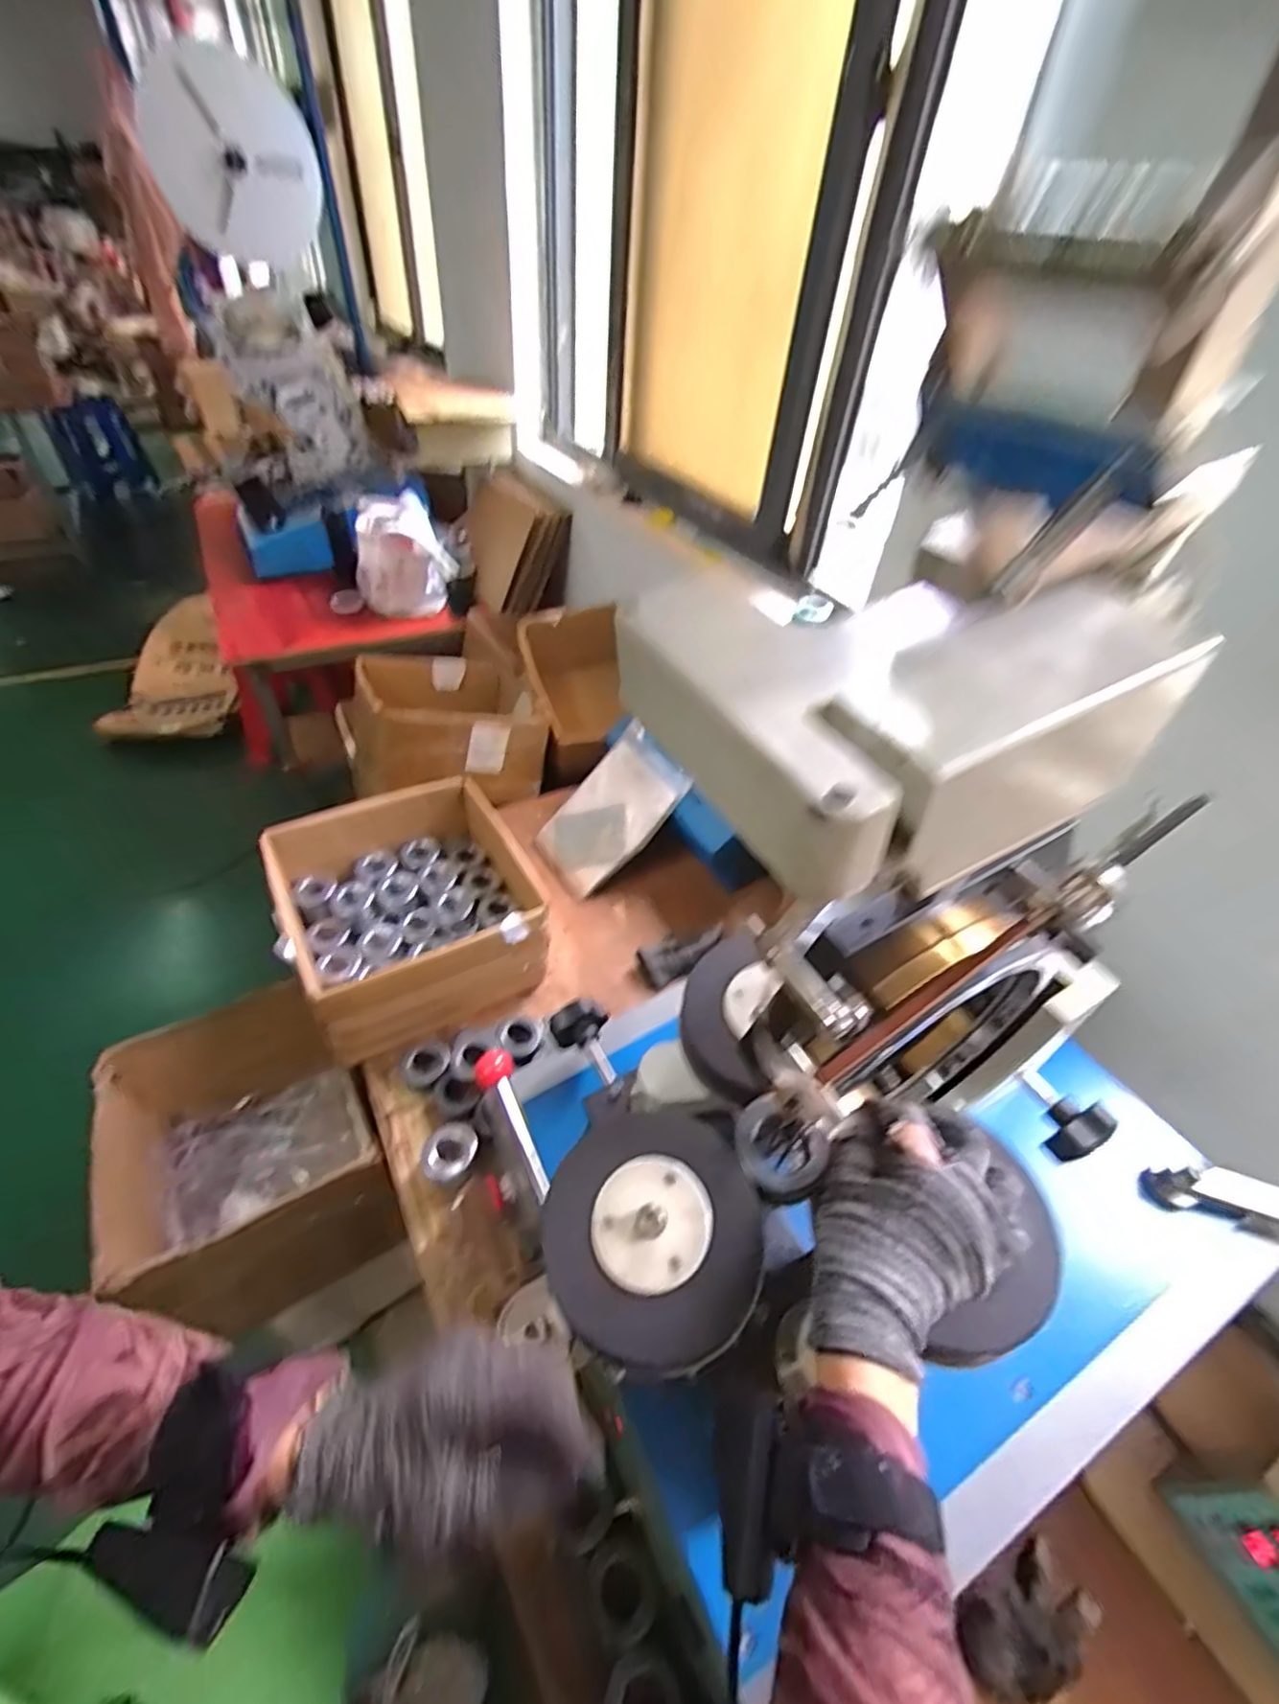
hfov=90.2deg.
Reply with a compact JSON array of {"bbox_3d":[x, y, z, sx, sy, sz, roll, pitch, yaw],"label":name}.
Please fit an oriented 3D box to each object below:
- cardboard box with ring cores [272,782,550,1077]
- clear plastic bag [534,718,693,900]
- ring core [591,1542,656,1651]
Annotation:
[{"bbox_3d":[-0.331,0.076,0.951,0.323,0.151,0.343,-22,51,-24],"label":"cardboard box with ring cores"},{"bbox_3d":[-0.053,-0.073,1.137,0.282,0.034,0.181,-42,58,8],"label":"clear plastic bag"},{"bbox_3d":[-0.013,0.618,0.531,0.052,0.018,0.058,-12,48,-17],"label":"ring core"}]

